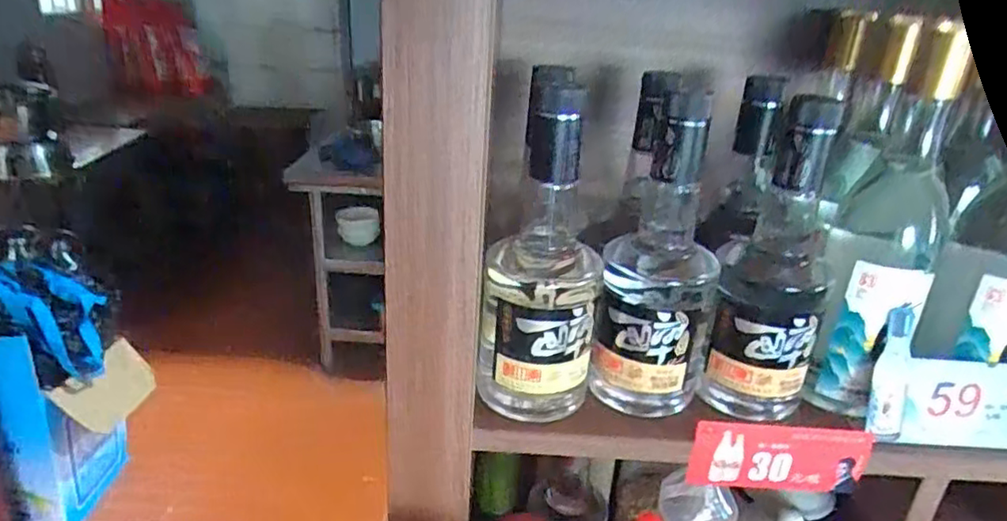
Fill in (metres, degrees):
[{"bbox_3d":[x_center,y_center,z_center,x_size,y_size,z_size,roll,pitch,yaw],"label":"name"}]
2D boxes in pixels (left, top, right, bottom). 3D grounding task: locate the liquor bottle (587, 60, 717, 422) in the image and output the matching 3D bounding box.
[{"bbox_3d":[0.111,0.001,0.443,0.080,0.224,0.076,10,25,13],"label":"liquor bottle"}]

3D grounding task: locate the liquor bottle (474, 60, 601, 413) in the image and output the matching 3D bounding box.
[{"bbox_3d":[0.026,0.001,0.430,0.082,0.218,0.077,6,24,4],"label":"liquor bottle"}]

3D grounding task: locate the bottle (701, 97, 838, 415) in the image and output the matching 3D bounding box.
[{"bbox_3d":[0.195,0.006,0.446,0.066,0.226,0.075,15,26,22],"label":"bottle"}]

